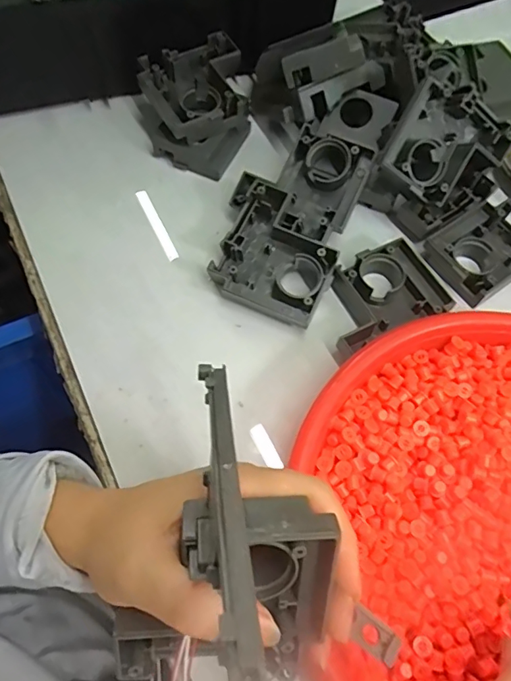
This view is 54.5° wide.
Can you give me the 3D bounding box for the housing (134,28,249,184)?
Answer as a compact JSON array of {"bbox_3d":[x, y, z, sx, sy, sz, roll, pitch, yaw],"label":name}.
[{"bbox_3d":[-0.044,-0.178,0.386,0.081,0.050,0.096,-16,65,-10],"label":"housing"}]

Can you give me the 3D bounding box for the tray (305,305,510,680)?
[{"bbox_3d":[0.148,0.096,0.272,0.231,0.037,0.229,1,64,-2],"label":"tray"}]

